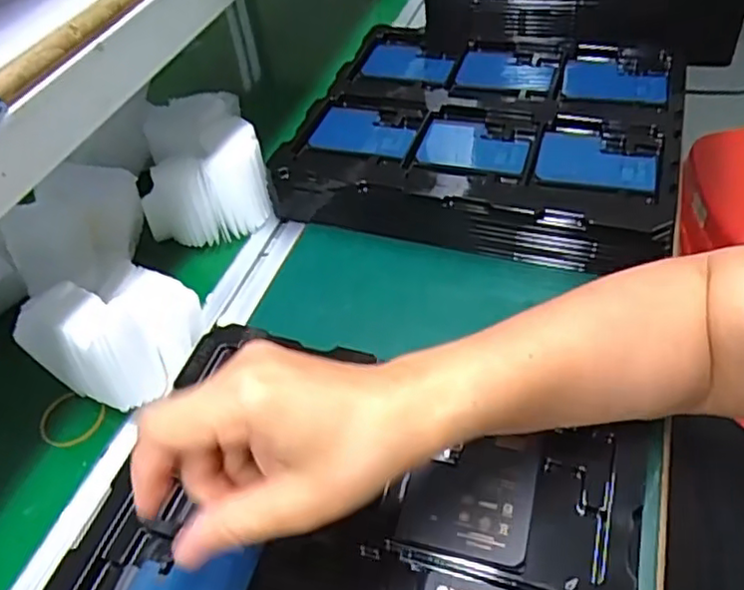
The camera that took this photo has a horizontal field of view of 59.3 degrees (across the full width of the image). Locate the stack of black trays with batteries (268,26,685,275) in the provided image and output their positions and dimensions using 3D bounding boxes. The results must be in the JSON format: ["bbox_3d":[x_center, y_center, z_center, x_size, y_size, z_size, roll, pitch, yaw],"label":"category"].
[{"bbox_3d":[0.104,-0.151,0.594,0.318,0.052,0.272,11,49,18],"label":"stack of black trays with batteries"}]

